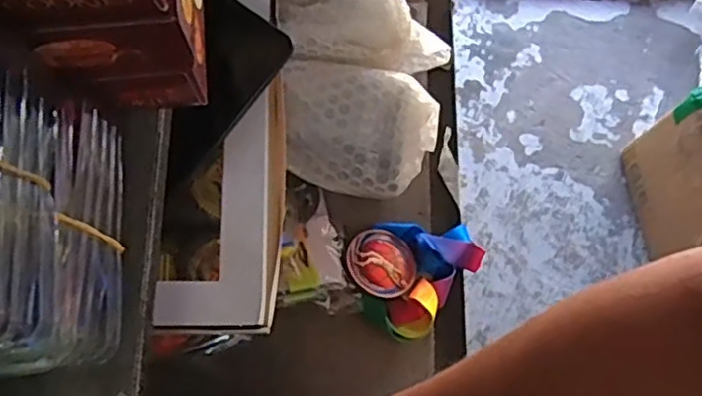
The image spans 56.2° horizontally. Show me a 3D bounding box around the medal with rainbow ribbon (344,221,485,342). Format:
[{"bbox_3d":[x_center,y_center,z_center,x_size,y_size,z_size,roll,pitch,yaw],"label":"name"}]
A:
[{"bbox_3d":[0.053,0.061,0.596,0.094,0.064,0.123,40,76,10],"label":"medal with rainbow ribbon"}]

